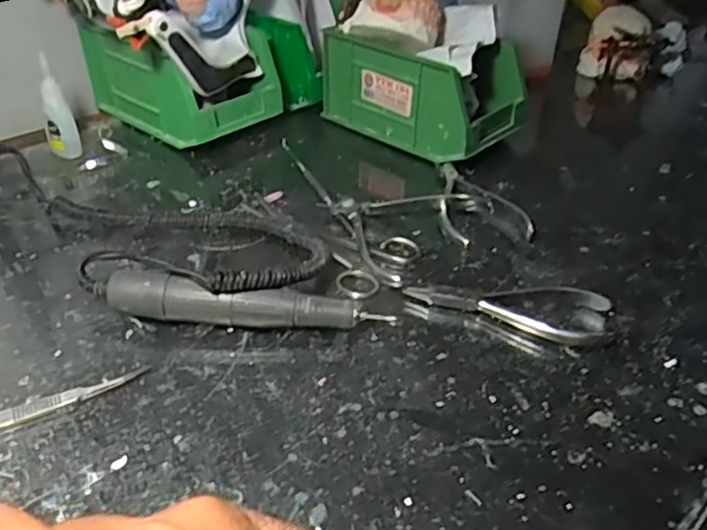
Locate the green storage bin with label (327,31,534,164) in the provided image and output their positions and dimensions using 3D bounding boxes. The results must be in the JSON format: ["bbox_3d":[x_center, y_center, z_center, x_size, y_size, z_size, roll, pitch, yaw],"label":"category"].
[{"bbox_3d":[0.066,-0.165,0.606,0.168,0.084,0.095,31,45,34],"label":"green storage bin with label"}]

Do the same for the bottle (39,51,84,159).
[{"bbox_3d":[-0.250,-0.130,0.551,0.025,0.083,0.018,-14,39,-21],"label":"bottle"}]

